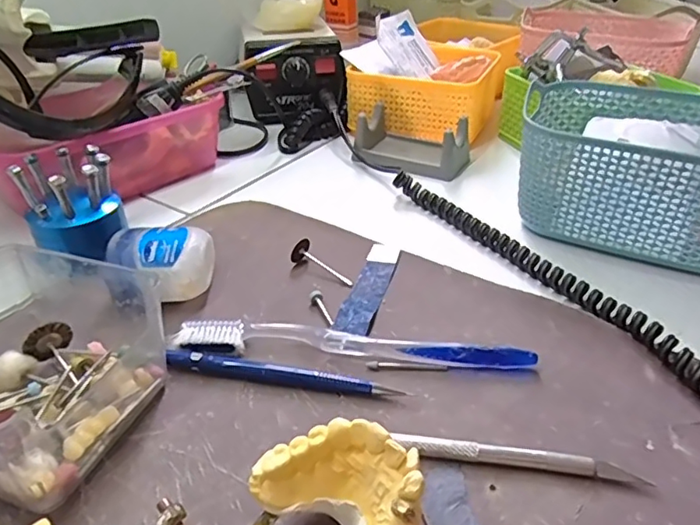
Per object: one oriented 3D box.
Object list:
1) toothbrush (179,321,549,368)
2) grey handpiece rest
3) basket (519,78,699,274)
[{"bbox_3d":[0.002,0.044,0.297,0.187,0.013,0.018,1,34,3],"label":"toothbrush"},{"bbox_3d":[0.057,-0.109,0.503,0.101,0.038,0.065,12,36,18],"label":"grey handpiece rest"},{"bbox_3d":[0.206,-0.062,0.391,0.158,0.081,0.116,17,38,24],"label":"basket"}]

